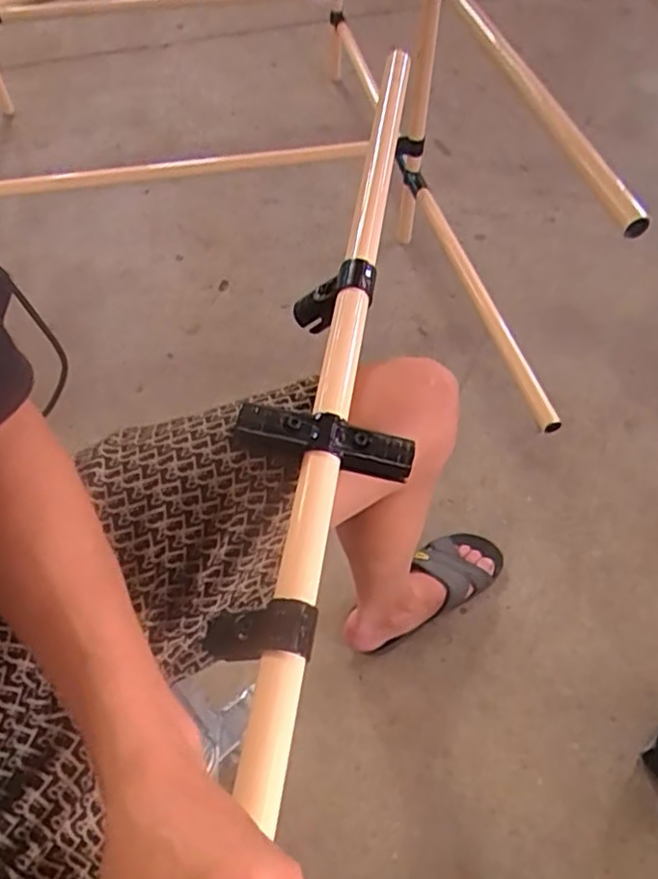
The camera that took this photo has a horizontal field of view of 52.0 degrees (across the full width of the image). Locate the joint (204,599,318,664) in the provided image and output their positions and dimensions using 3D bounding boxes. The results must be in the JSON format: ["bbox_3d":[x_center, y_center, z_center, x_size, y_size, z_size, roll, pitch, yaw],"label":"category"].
[{"bbox_3d":[-0.048,0.128,0.440,0.085,0.024,0.033,-20,47,31],"label":"joint"}]

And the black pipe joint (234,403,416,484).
[{"bbox_3d":[-0.002,0.001,0.498,0.131,0.034,0.025,16,54,-7],"label":"black pipe joint"}]

